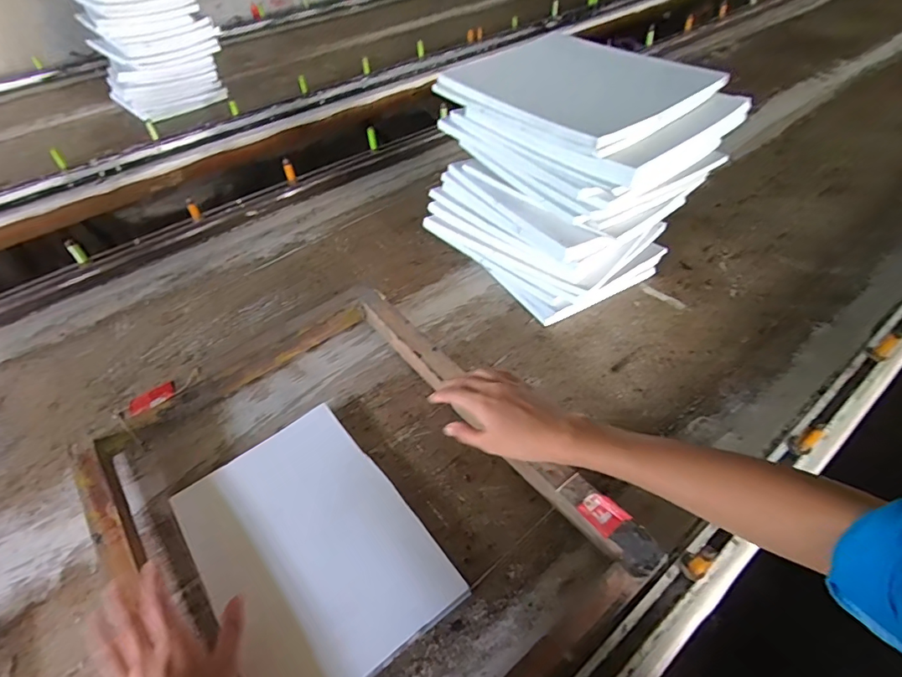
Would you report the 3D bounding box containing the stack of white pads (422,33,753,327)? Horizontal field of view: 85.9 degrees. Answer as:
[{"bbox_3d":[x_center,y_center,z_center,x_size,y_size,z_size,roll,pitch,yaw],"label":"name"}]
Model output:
[{"bbox_3d":[0.158,-0.215,0.681,0.285,0.272,0.311,-33,54,-24],"label":"stack of white pads"}]

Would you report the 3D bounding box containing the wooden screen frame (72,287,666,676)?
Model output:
[{"bbox_3d":[-0.107,0.171,0.486,0.395,0.064,0.511,-32,54,-23],"label":"wooden screen frame"}]

